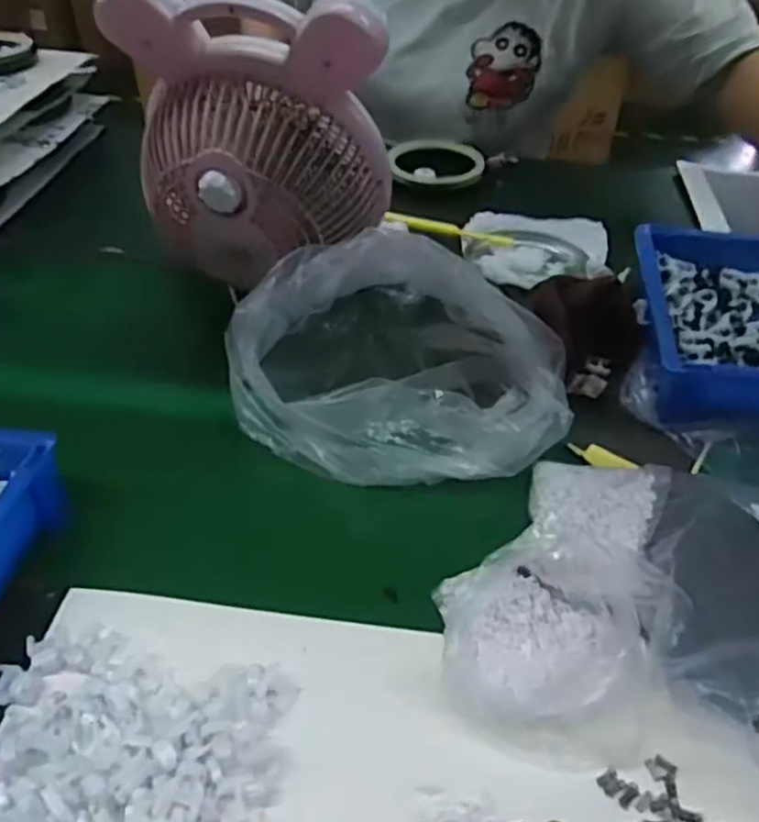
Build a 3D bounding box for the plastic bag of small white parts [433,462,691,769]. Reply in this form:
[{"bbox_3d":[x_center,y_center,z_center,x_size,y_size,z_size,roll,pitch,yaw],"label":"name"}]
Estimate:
[{"bbox_3d":[0.112,0.105,0.437,0.131,0.040,0.203,17,46,16],"label":"plastic bag of small white parts"}]

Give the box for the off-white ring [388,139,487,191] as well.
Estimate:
[{"bbox_3d":[0.072,-0.314,0.893,0.119,0.021,0.115,0,44,0],"label":"off-white ring"}]

